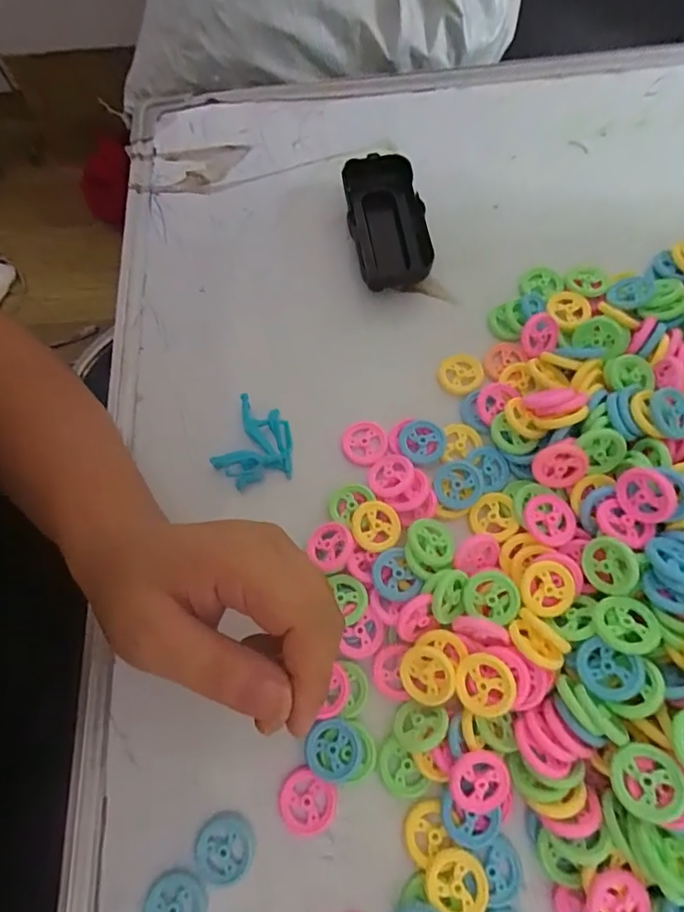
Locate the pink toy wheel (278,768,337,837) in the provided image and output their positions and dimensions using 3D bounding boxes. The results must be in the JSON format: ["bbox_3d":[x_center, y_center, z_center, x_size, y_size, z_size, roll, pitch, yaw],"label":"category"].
[{"bbox_3d":[-0.018,0.182,0.257,0.031,0.006,0.027,31,74,13],"label":"pink toy wheel"}]

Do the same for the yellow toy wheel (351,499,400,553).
[{"bbox_3d":[0.020,0.041,0.292,0.028,0.004,0.029,-1,70,2],"label":"yellow toy wheel"}]

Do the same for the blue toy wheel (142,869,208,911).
[{"bbox_3d":[-0.083,0.224,0.245,0.030,0.004,0.029,-1,70,2],"label":"blue toy wheel"}]

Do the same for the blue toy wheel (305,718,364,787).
[{"bbox_3d":[-0.004,0.156,0.261,0.029,0.006,0.030,-1,70,2],"label":"blue toy wheel"}]

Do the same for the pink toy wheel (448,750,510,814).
[{"bbox_3d":[0.068,0.162,0.244,0.029,0.004,0.030,0,90,2],"label":"pink toy wheel"}]

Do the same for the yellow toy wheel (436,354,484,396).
[{"bbox_3d":[0.080,-0.055,0.334,0.031,0.006,0.028,-4,70,1],"label":"yellow toy wheel"}]

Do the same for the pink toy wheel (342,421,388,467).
[{"bbox_3d":[0.015,-0.008,0.322,0.029,0.006,0.029,-1,70,2],"label":"pink toy wheel"}]

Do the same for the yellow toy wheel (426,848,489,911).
[{"bbox_3d":[0.057,0.208,0.239,0.029,0.007,0.027,-1,70,2],"label":"yellow toy wheel"}]

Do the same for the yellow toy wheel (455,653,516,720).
[{"bbox_3d":[0.073,0.116,0.249,0.027,0.007,0.029,-1,70,2],"label":"yellow toy wheel"}]

